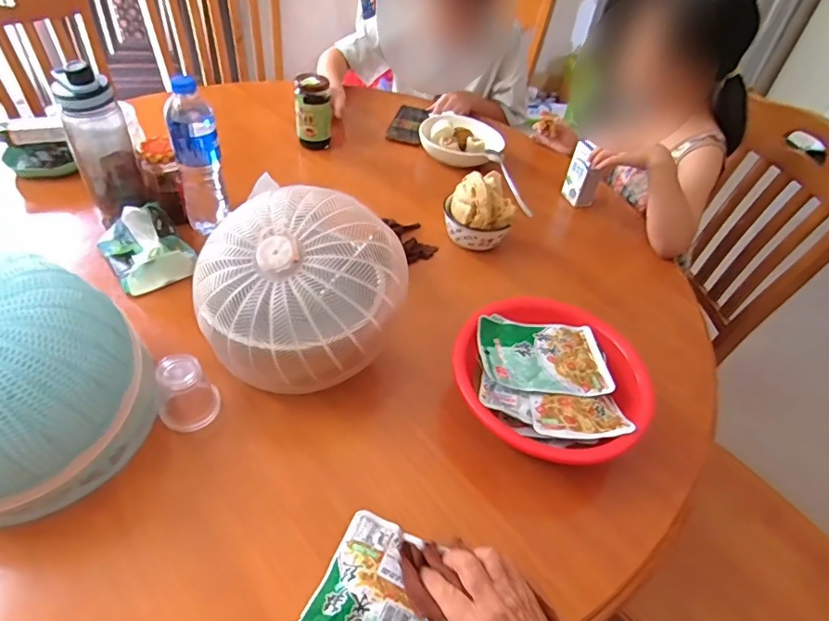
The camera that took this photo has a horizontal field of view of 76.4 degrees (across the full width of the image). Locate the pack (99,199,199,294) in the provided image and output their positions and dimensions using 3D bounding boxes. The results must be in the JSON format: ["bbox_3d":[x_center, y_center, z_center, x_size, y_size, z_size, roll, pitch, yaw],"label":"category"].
[{"bbox_3d":[-0.384,-0.095,0.751,0.102,0.068,0.134,-25,54,-29],"label":"pack"}]

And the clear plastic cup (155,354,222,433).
[{"bbox_3d":[-0.261,0.090,0.597,0.062,0.088,0.059,2,44,-2],"label":"clear plastic cup"}]

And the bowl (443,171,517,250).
[{"bbox_3d":[0.103,-0.155,0.857,0.099,0.122,0.091,-10,48,-18],"label":"bowl"}]

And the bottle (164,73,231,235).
[{"bbox_3d":[-0.308,-0.207,0.759,0.064,0.212,0.065,-12,49,-20],"label":"bottle"}]

